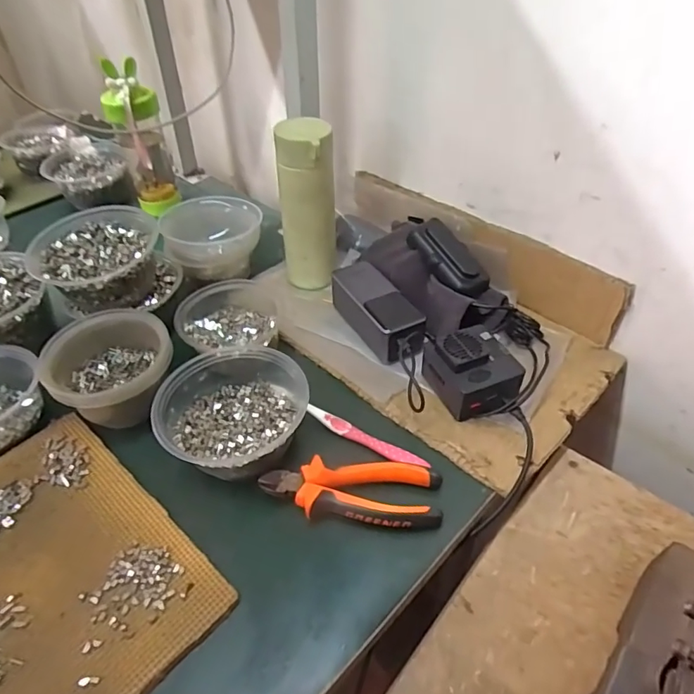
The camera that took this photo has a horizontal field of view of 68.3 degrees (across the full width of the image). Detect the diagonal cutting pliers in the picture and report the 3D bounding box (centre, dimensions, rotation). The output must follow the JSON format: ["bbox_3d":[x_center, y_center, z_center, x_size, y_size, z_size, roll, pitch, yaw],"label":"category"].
[{"bbox_3d":[0.004,0.125,0.441,0.152,0.021,0.052,2,44,4],"label":"diagonal cutting pliers"}]

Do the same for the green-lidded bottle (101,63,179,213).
[{"bbox_3d":[-0.296,-0.286,0.741,0.073,0.211,0.064,-14,45,-13],"label":"green-lidded bottle"}]

